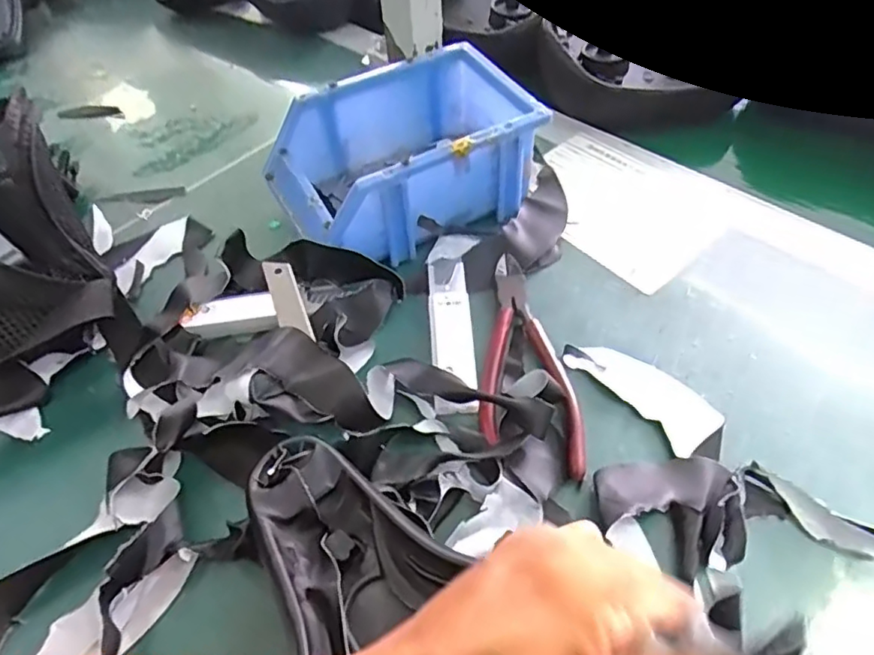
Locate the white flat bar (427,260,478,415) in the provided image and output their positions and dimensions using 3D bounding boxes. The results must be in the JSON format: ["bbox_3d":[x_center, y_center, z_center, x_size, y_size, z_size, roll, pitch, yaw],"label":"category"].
[{"bbox_3d":[0.008,0.001,0.368,0.026,0.009,0.111,-3,51,0],"label":"white flat bar"}]

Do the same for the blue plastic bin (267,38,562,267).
[{"bbox_3d":[-0.021,-0.122,0.428,0.180,0.077,0.118,-22,53,-15],"label":"blue plastic bin"}]

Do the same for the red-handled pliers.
[{"bbox_3d":[0.052,0.017,0.360,0.054,0.010,0.157,0,51,2],"label":"red-handled pliers"}]

